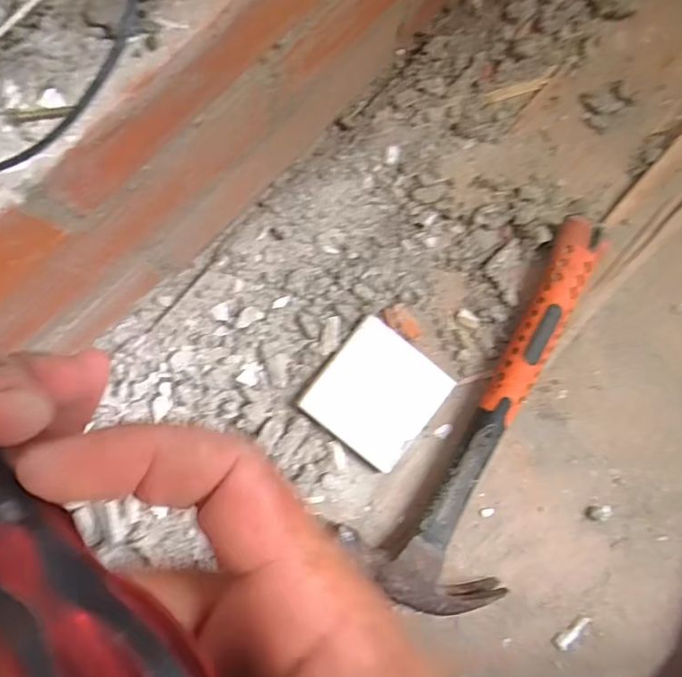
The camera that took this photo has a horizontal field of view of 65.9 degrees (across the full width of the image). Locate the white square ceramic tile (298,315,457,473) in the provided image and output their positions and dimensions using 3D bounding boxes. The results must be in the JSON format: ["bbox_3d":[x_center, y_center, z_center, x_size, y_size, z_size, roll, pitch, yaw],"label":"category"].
[{"bbox_3d":[0.028,0.041,0.391,0.086,0.011,0.086,39,85,-2],"label":"white square ceramic tile"}]

